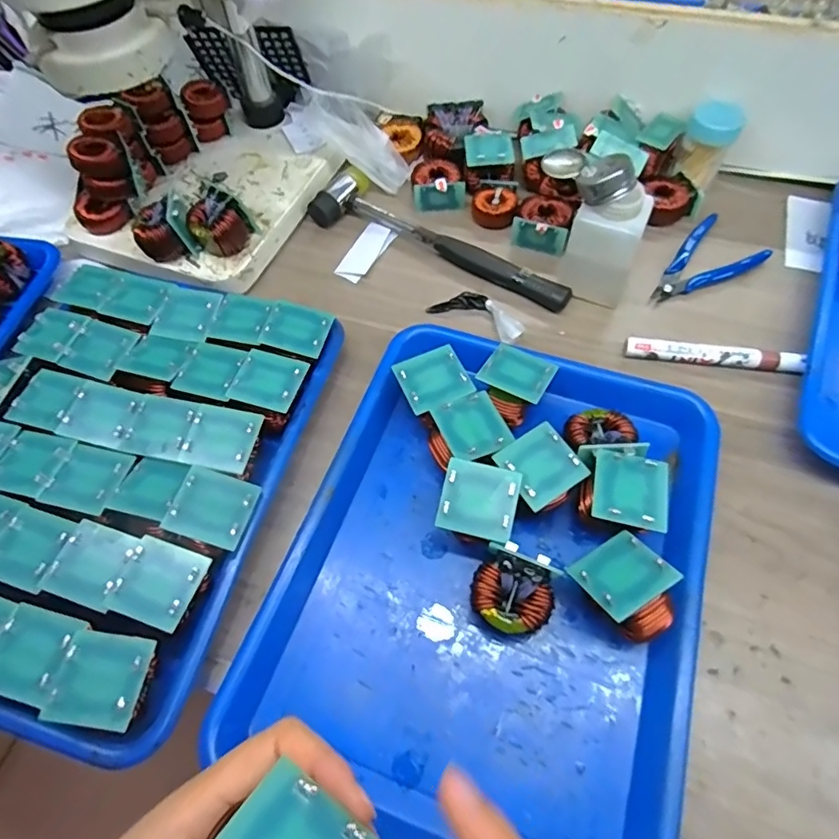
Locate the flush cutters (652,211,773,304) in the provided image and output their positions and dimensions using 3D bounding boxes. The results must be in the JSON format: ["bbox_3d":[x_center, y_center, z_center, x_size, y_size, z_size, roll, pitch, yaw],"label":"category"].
[{"bbox_3d":[0.250,-0.142,0.480,0.115,0.012,0.062,-30,63,-14],"label":"flush cutters"}]

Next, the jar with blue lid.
[{"bbox_3d":[0.278,-0.265,0.517,0.047,0.079,0.045,10,61,9],"label":"jar with blue lid"}]

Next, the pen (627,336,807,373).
[{"bbox_3d":[0.233,-0.049,0.426,0.131,0.020,0.015,8,61,7],"label":"pen"}]

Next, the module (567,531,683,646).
[{"bbox_3d":[0.124,0.104,0.317,0.046,0.040,0.048,-30,36,-12],"label":"module"}]

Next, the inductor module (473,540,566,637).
[{"bbox_3d":[0.057,0.107,0.326,0.047,0.044,0.045,21,63,15],"label":"inductor module"}]

